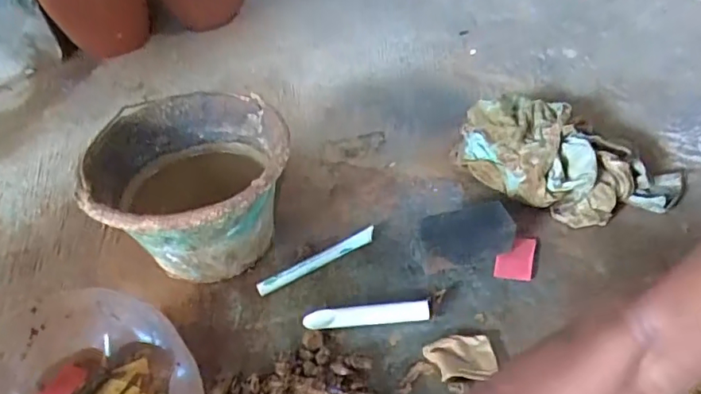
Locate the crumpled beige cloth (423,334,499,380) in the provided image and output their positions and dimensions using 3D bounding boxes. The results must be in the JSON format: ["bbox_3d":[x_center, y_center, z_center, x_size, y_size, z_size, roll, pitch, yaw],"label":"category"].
[{"bbox_3d":[0.122,0.179,0.577,0.076,0.013,0.050,0,43,5],"label":"crumpled beige cloth"}]

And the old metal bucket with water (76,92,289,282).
[{"bbox_3d":[-0.202,0.003,0.698,0.247,0.179,0.254,-4,43,4],"label":"old metal bucket with water"}]

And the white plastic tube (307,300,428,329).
[{"bbox_3d":[0.018,0.141,0.623,0.150,0.023,0.018,-3,42,3],"label":"white plastic tube"}]

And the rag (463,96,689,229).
[{"bbox_3d":[0.303,-0.051,0.761,0.307,0.081,0.184,30,53,32],"label":"rag"}]

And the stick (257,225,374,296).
[{"bbox_3d":[-0.043,0.086,0.697,0.172,0.018,0.019,-23,45,-19],"label":"stick"}]

